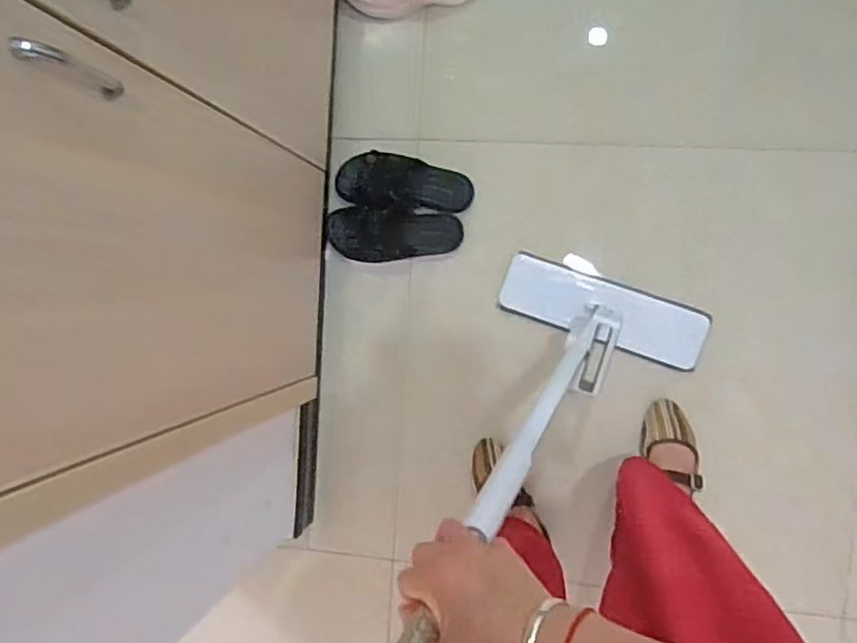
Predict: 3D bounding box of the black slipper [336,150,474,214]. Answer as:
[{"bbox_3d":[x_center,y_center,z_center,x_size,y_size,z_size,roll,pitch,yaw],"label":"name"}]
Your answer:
[{"bbox_3d":[-0.044,-0.249,1.180,0.249,0.054,0.094,8,93,8],"label":"black slipper"}]

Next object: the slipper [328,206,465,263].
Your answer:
[{"bbox_3d":[-0.062,-0.152,1.185,0.235,0.060,0.092,6,93,8],"label":"slipper"}]

